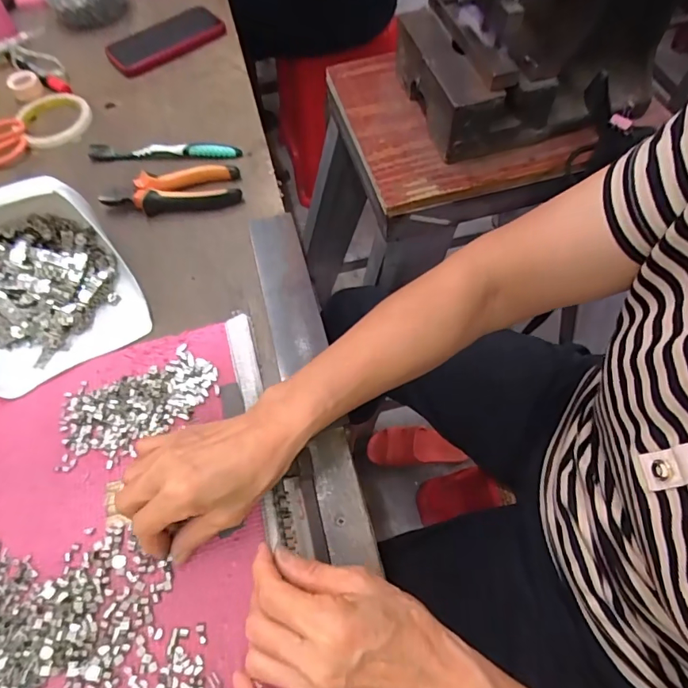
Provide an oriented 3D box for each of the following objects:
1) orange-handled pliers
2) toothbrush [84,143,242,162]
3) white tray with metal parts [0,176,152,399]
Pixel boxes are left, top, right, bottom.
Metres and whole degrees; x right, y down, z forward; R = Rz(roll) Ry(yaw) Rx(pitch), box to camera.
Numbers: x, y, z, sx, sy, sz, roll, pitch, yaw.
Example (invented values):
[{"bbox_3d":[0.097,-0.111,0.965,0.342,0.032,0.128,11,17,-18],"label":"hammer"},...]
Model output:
[{"bbox_3d":[-0.194,-0.173,0.526,0.149,0.025,0.055,-11,62,-4],"label":"orange-handled pliers"},{"bbox_3d":[-0.217,-0.233,0.565,0.183,0.017,0.014,1,62,2],"label":"toothbrush"},{"bbox_3d":[-0.292,-0.066,0.432,0.149,0.074,0.174,-30,65,-14],"label":"white tray with metal parts"}]

